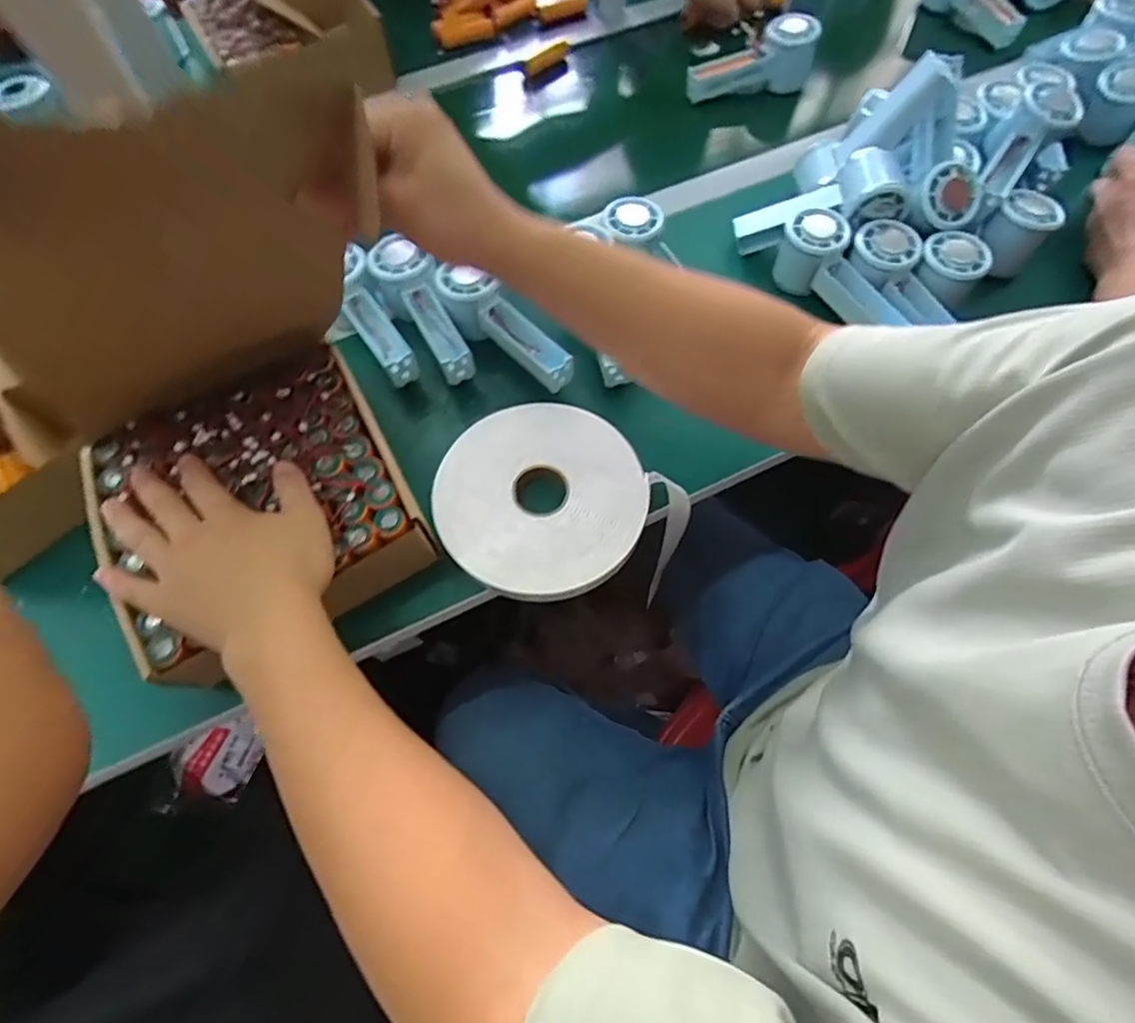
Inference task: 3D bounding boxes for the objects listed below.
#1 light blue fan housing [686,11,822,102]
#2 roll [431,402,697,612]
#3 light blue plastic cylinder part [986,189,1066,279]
[{"bbox_3d":[0.225,-0.533,0.715,0.154,0.083,0.055,-10,63,13],"label":"light blue fan housing"},{"bbox_3d":[-0.010,-0.006,0.476,0.189,0.033,0.170,25,68,13],"label":"roll"},{"bbox_3d":[0.428,-0.263,0.568,0.052,0.066,0.051,40,72,19],"label":"light blue plastic cylinder part"}]

